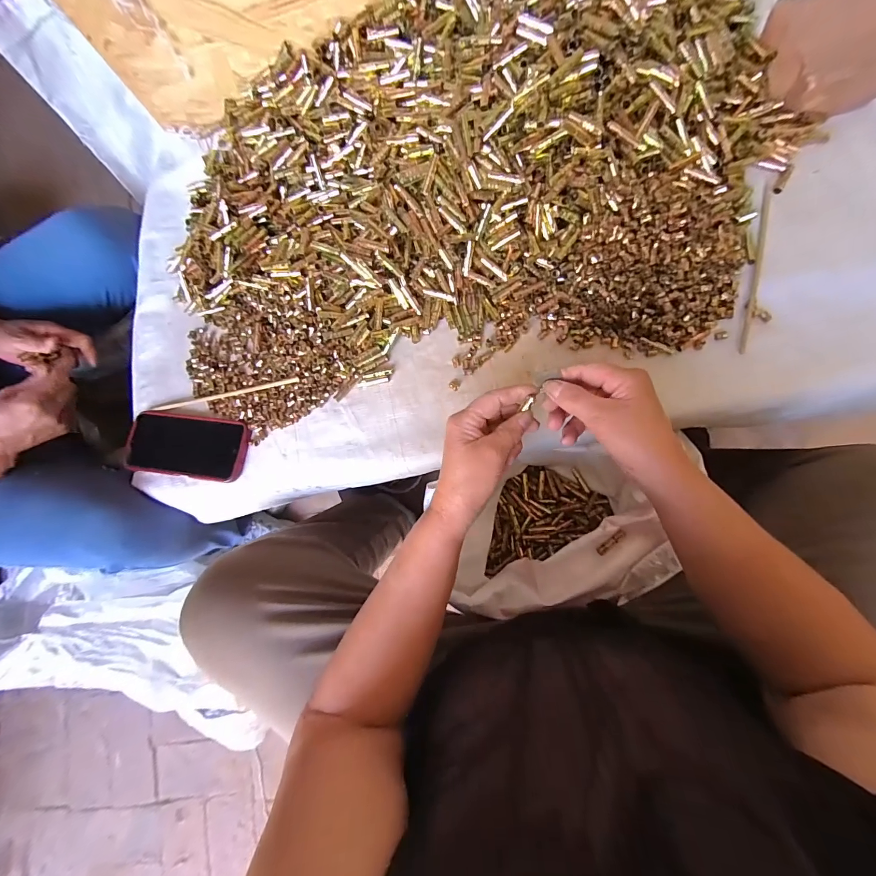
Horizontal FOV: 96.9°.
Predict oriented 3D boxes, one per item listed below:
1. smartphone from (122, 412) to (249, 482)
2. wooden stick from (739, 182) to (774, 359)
[{"bbox_3d":[-0.326,0.010,0.508,0.160,0.021,0.080,6,85,8],"label":"smartphone"},{"bbox_3d":[0.370,-0.200,0.447,0.011,0.007,0.213,13,84,10],"label":"wooden stick"}]

